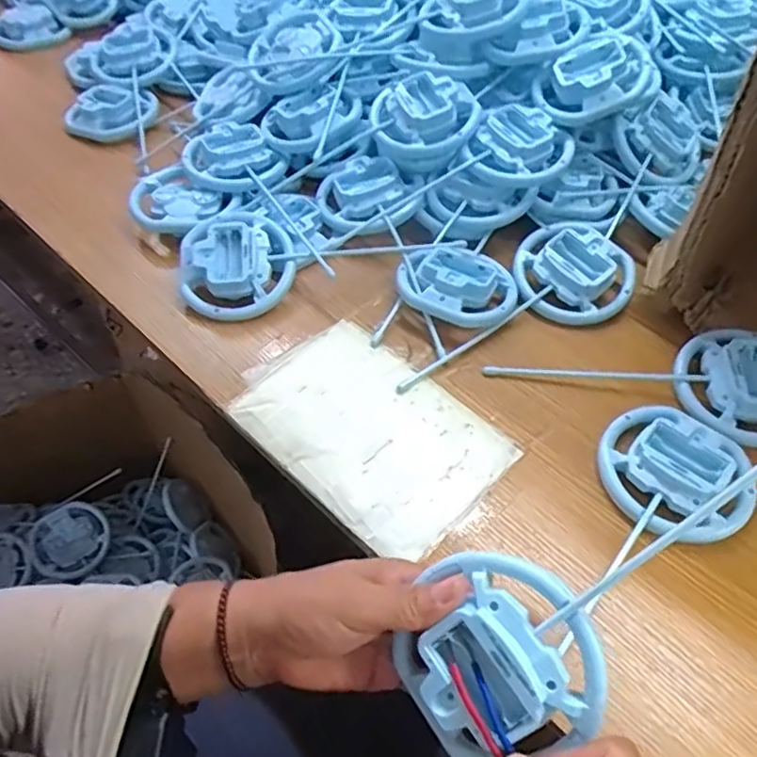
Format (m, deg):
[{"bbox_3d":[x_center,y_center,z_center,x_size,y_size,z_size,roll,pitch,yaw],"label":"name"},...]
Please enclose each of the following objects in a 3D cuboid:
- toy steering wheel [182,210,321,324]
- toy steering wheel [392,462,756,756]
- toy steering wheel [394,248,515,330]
[{"bbox_3d":[-0.131,-0.107,0.577,0.106,0.046,0.109,35,58,24],"label":"toy steering wheel"},{"bbox_3d":[0.106,0.083,0.286,0.243,0.029,0.088,-45,57,13],"label":"toy steering wheel"},{"bbox_3d":[0.068,-0.083,0.548,0.102,0.026,0.073,11,52,8],"label":"toy steering wheel"}]

